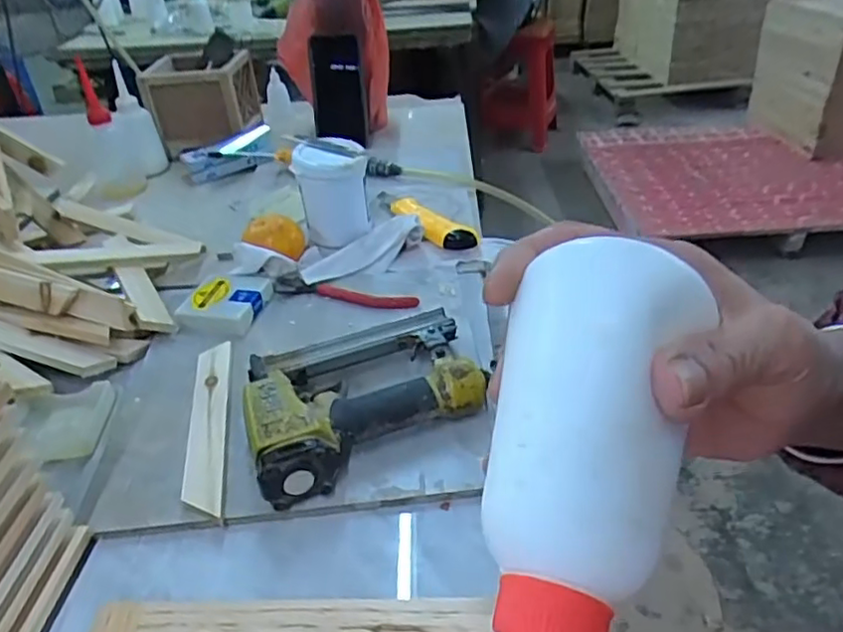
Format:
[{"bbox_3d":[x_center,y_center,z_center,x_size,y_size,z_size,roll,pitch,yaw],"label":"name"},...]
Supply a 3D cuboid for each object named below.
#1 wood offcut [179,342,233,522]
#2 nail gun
[{"bbox_3d":[-0.166,0.082,0.500,0.029,0.010,0.184,-10,35,-8],"label":"wood offcut"},{"bbox_3d":[-0.043,0.055,0.492,0.181,0.048,0.146,-15,36,-15],"label":"nail gun"}]

